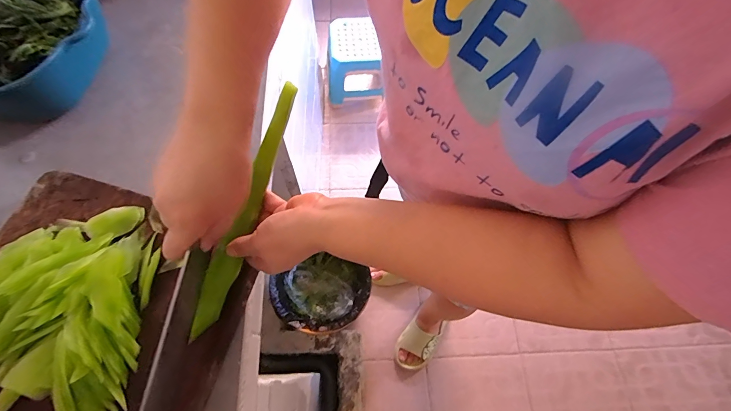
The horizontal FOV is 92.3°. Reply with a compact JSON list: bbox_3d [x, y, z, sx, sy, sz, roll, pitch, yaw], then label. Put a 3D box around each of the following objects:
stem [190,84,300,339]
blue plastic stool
[{"bbox_3d":[-0.124,0.002,0.367,0.025,0.016,0.274,19,86,7],"label":"stem"},{"bbox_3d":[-0.047,-0.566,1.410,0.216,0.237,0.275,-7,66,-4],"label":"blue plastic stool"}]

